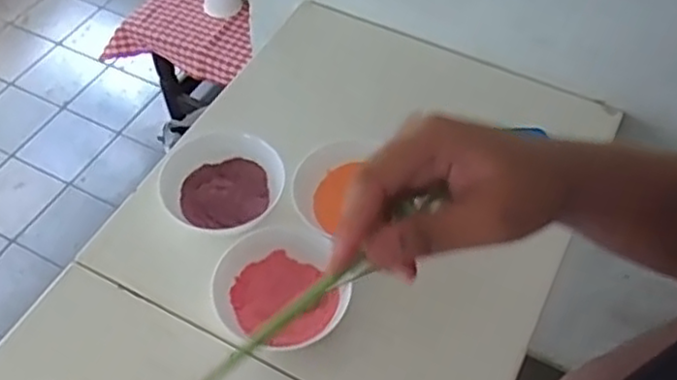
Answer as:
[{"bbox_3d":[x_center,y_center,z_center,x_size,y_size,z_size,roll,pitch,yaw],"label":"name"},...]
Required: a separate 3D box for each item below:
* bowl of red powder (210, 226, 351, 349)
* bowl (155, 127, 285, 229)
[{"bbox_3d":[-0.062,0.112,0.774,0.142,0.047,0.133,0,52,-1],"label":"bowl of red powder"},{"bbox_3d":[-0.140,-0.002,0.848,0.147,0.051,0.138,0,52,-1],"label":"bowl"}]

